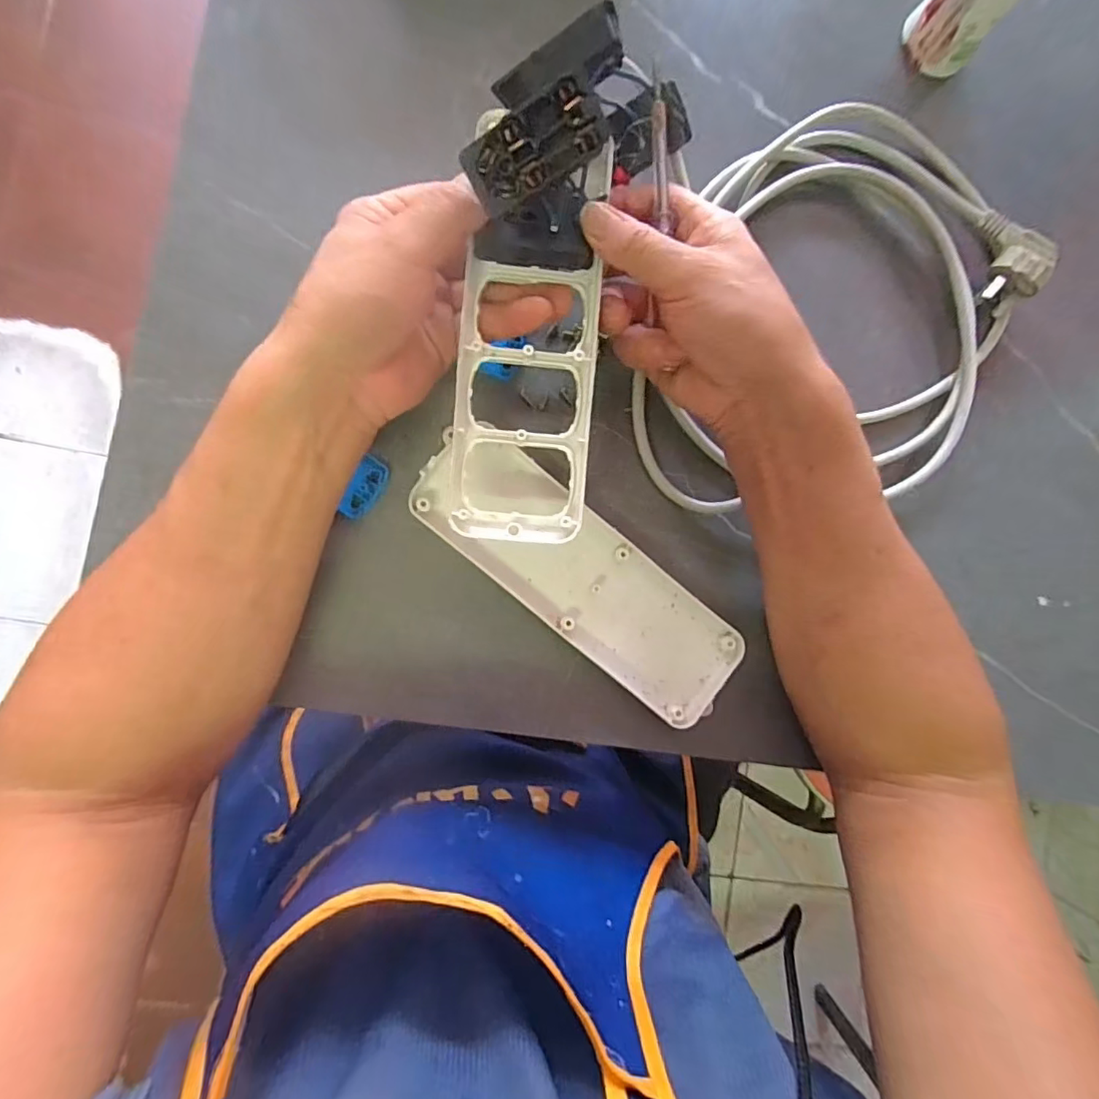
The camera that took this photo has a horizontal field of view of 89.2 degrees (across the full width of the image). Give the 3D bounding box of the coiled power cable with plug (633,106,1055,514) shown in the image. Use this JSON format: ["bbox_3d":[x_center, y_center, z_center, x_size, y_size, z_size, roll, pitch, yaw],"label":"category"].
[{"bbox_3d":[0.173,-0.140,0.342,0.208,0.034,0.283,36,84,-5],"label":"coiled power cable with plug"}]

